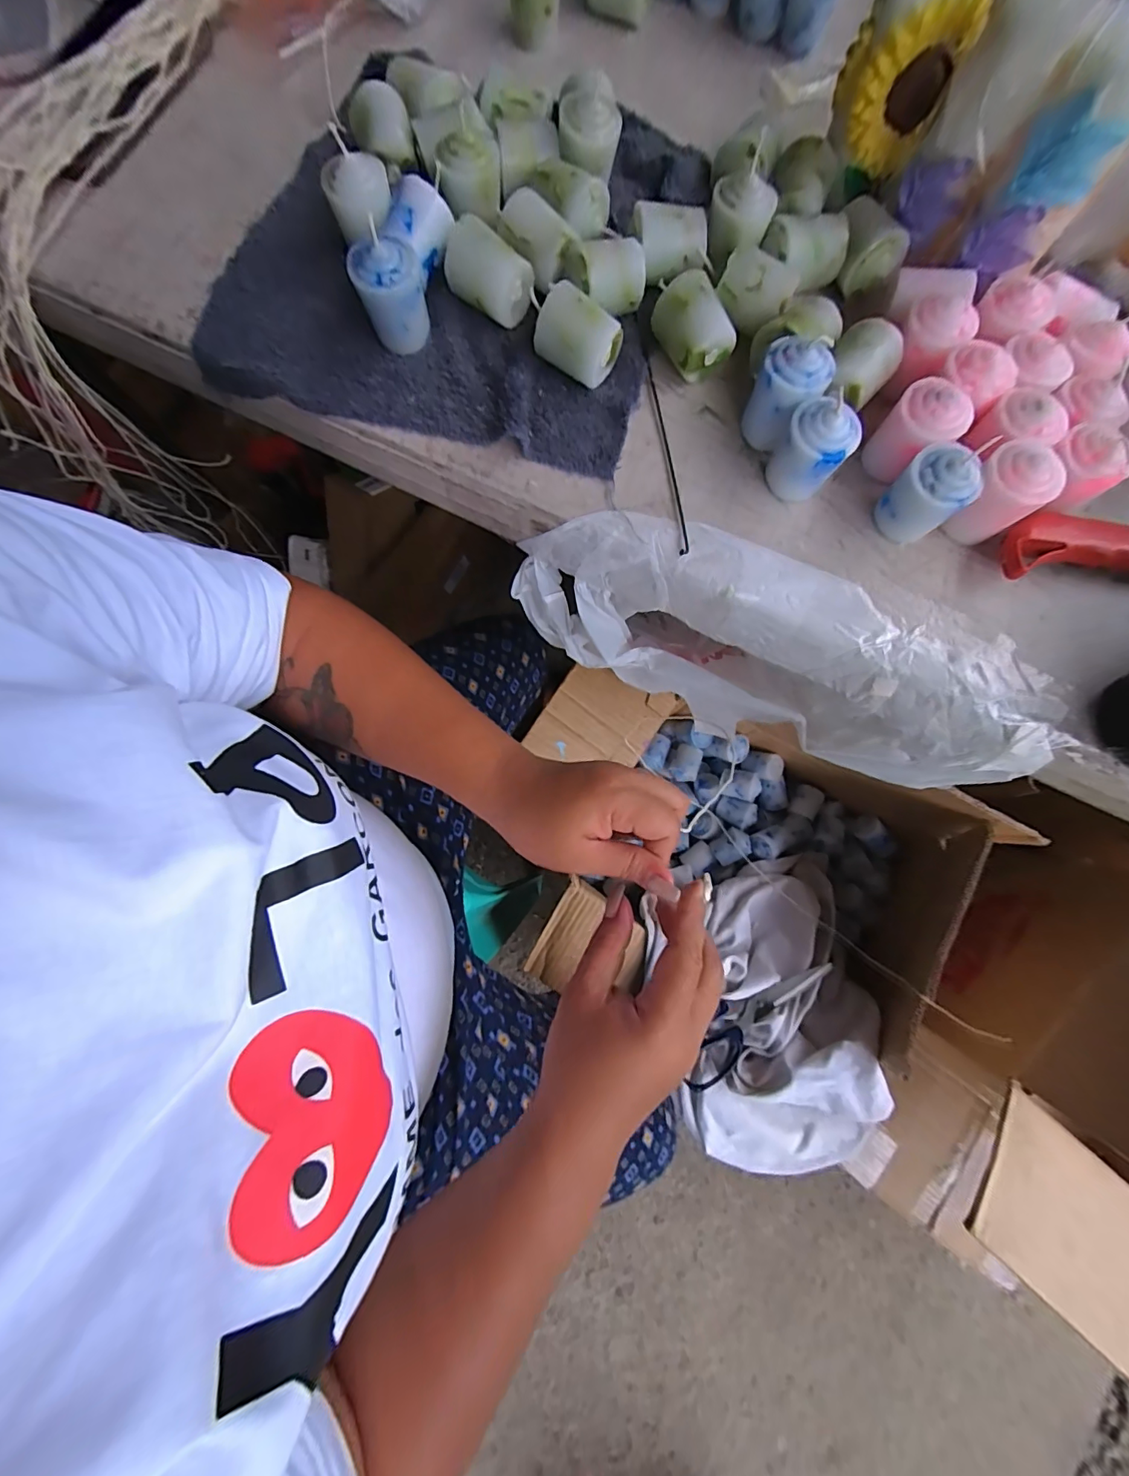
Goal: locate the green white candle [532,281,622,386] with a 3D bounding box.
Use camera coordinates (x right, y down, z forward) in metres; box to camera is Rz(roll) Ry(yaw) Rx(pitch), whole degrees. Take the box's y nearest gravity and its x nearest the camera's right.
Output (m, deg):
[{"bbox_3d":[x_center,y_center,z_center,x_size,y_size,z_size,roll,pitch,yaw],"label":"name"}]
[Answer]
[{"bbox_3d":[0.008,-0.240,0.288,0.044,0.033,0.028,30,81,6],"label":"green white candle"}]

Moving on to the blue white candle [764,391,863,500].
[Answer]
[{"bbox_3d":[0.141,-0.163,0.275,0.036,0.045,0.033,0,80,1],"label":"blue white candle"}]

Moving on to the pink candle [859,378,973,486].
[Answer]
[{"bbox_3d":[0.199,-0.172,0.277,0.036,0.046,0.041,43,83,8],"label":"pink candle"}]

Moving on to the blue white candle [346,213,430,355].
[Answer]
[{"bbox_3d":[-0.102,-0.263,0.287,0.037,0.045,0.032,-17,80,-2],"label":"blue white candle"}]

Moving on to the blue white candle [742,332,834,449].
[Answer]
[{"bbox_3d":[0.125,-0.194,0.278,0.035,0.050,0.040,33,82,7],"label":"blue white candle"}]

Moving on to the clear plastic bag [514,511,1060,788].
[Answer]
[{"bbox_3d":[0.131,-0.066,0.373,0.327,0.189,0.082,24,81,5],"label":"clear plastic bag"}]

